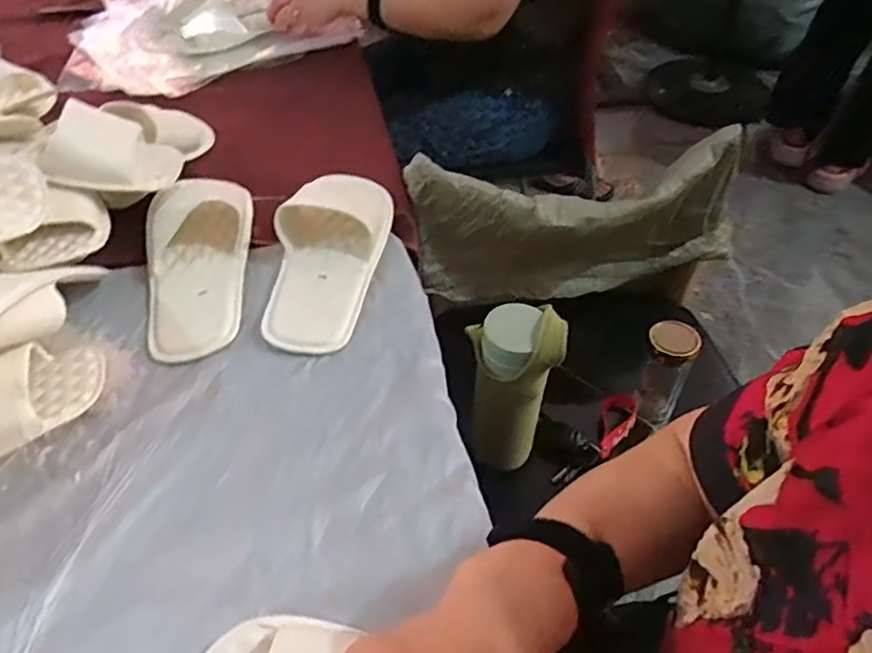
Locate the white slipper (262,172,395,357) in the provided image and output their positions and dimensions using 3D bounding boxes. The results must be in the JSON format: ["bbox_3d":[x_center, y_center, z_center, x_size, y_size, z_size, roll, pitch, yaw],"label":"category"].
[{"bbox_3d":[-0.111,-0.091,0.632,0.105,0.048,0.257,8,50,7],"label":"white slipper"}]

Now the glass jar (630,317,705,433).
[{"bbox_3d":[0.280,0.058,0.763,0.058,0.147,0.063,25,53,22],"label":"glass jar"}]

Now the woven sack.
[{"bbox_3d":[0.182,-0.123,0.794,0.427,0.201,0.086,-2,48,0],"label":"woven sack"}]

